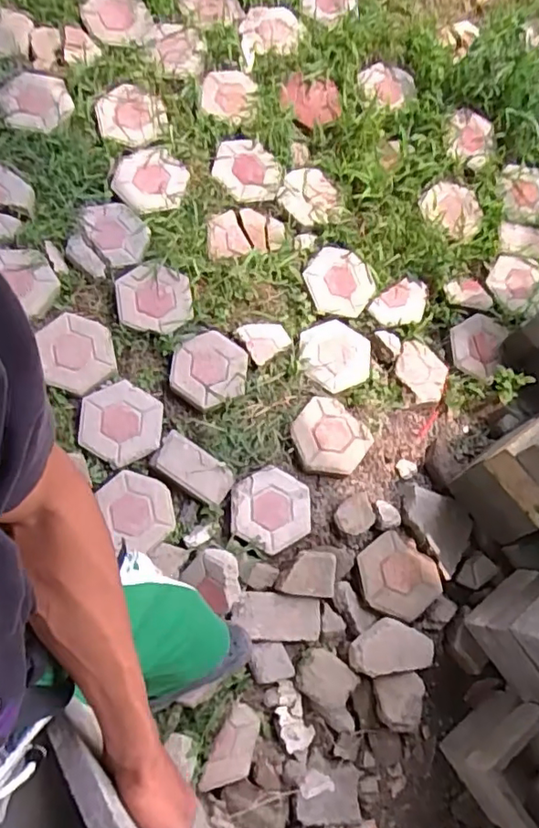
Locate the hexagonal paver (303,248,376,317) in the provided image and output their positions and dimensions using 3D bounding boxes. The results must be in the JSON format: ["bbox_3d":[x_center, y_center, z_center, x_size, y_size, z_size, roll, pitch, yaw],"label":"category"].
[{"bbox_3d":[0.199,-0.372,1.650,0.184,0.033,0.198,-17,77,-14],"label":"hexagonal paver"}]

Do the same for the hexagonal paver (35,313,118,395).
[{"bbox_3d":[-0.487,-0.160,1.466,0.170,0.029,0.200,-14,76,-13],"label":"hexagonal paver"}]

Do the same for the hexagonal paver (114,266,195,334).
[{"bbox_3d":[-0.300,-0.304,1.523,0.197,0.039,0.182,-5,75,-11],"label":"hexagonal paver"}]

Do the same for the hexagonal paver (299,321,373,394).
[{"bbox_3d":[0.178,-0.159,1.574,0.191,0.047,0.205,5,73,-8],"label":"hexagonal paver"}]

